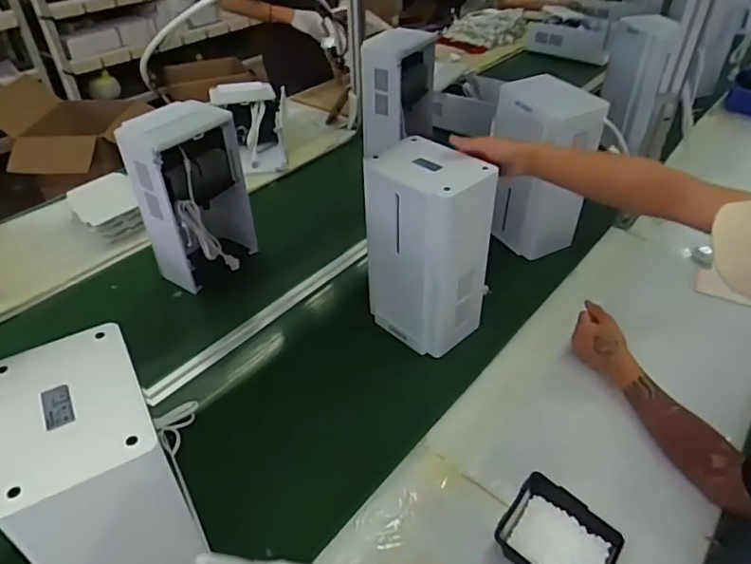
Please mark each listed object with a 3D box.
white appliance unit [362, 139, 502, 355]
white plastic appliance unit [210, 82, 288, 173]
[{"bbox_3d":[0.092,-0.053,0.970,0.147,0.339,0.192,-28,43,-29],"label":"white appliance unit"},{"bbox_3d":[-0.373,-0.463,1.605,0.204,0.189,0.278,-11,37,-10],"label":"white plastic appliance unit"}]

